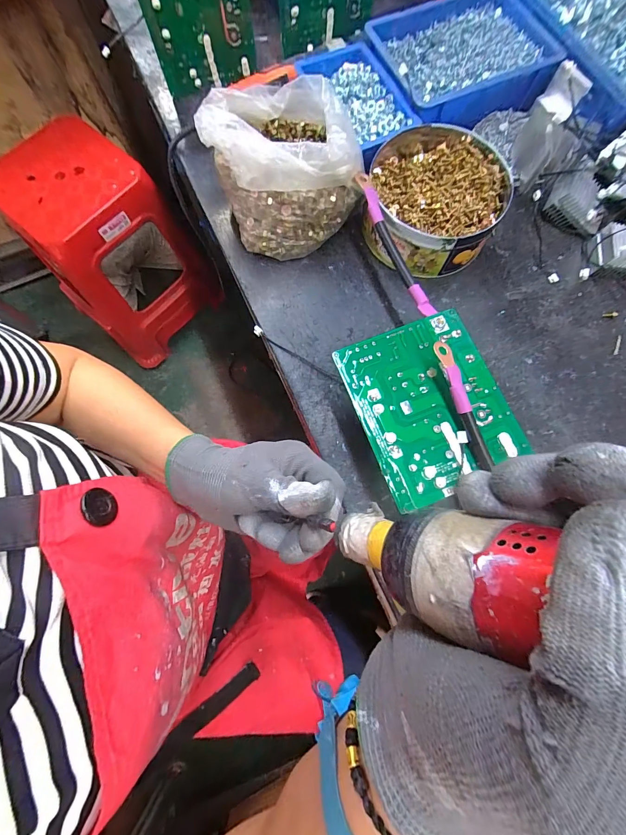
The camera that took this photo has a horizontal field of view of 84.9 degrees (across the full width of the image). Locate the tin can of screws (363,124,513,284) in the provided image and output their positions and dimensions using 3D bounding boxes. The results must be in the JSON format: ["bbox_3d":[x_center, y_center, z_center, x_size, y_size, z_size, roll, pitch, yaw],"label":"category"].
[{"bbox_3d":[0.135,-0.241,0.390,0.156,0.060,0.153,0,75,0],"label":"tin can of screws"}]

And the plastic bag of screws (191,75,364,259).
[{"bbox_3d":[-0.033,-0.270,0.373,0.142,0.102,0.144,-18,76,-4],"label":"plastic bag of screws"}]

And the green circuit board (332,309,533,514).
[{"bbox_3d":[0.101,-0.012,0.297,0.120,0.012,0.148,-21,76,-5],"label":"green circuit board"}]

